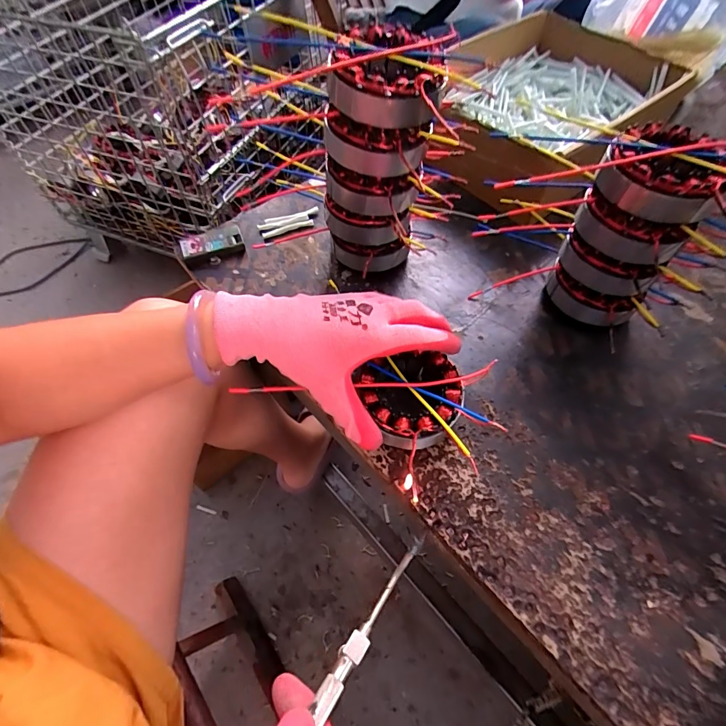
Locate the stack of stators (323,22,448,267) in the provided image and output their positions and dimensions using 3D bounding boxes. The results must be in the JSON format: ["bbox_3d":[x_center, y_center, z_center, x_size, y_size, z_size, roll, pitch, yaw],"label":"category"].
[{"bbox_3d":[0.012,-0.171,0.370,0.092,0.198,0.080,5,58,3],"label":"stack of stators"}]

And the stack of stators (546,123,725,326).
[{"bbox_3d":[0.228,-0.110,0.358,0.082,0.156,0.077,28,62,16],"label":"stack of stators"}]

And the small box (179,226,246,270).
[{"bbox_3d":[-0.167,-0.129,0.451,0.067,0.017,0.035,-25,61,-15],"label":"small box"}]

